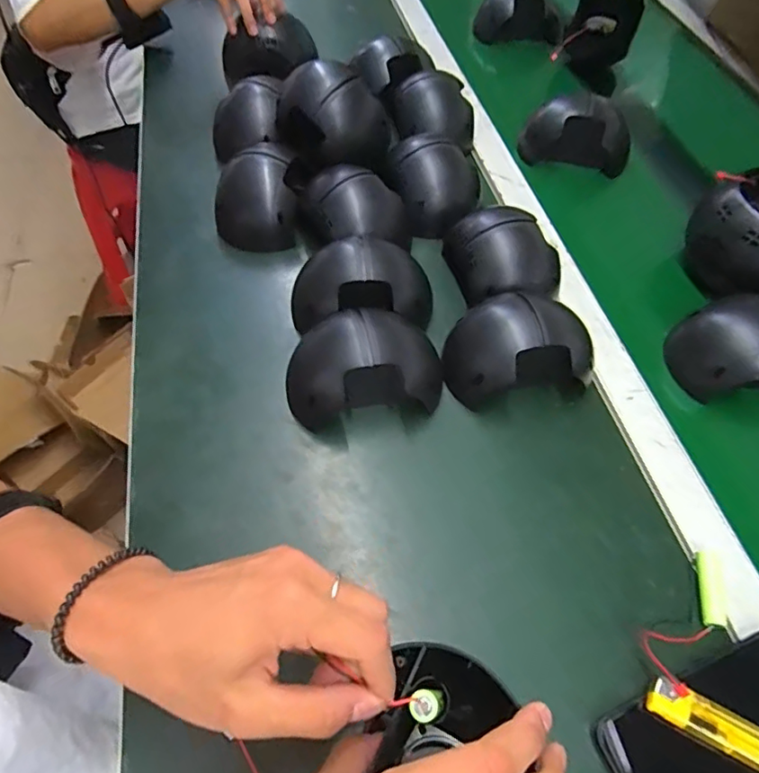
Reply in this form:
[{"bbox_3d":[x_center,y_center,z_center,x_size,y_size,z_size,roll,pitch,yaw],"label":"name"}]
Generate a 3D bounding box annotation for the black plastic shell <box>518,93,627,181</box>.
[{"bbox_3d":[0.234,-0.299,0.636,0.124,0.064,0.066,20,58,11],"label":"black plastic shell"}]

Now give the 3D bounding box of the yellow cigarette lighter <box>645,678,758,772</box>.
[{"bbox_3d":[0.202,0.203,0.321,0.081,0.012,0.023,24,59,13],"label":"yellow cigarette lighter"}]

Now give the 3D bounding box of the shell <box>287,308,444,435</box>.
[{"bbox_3d":[-0.012,-0.019,0.437,0.129,0.054,0.082,-9,58,-8],"label":"shell"}]

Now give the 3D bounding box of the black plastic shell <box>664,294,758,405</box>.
[{"bbox_3d":[0.318,-0.033,0.467,0.105,0.054,0.090,-7,57,-6],"label":"black plastic shell"}]

